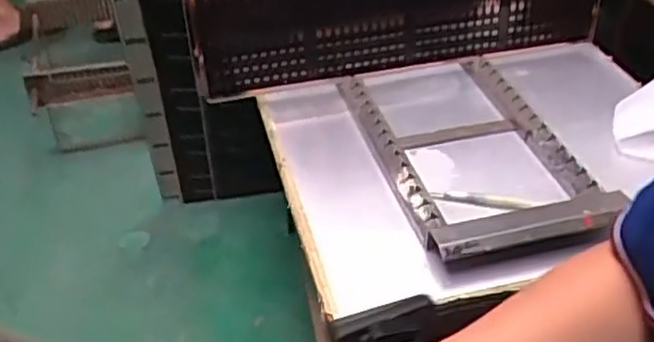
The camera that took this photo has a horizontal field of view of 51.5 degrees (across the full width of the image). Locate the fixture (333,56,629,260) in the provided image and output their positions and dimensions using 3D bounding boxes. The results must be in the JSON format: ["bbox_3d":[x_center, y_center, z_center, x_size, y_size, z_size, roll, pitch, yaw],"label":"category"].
[{"bbox_3d":[0.156,-0.032,0.745,0.202,0.042,0.324,-11,41,-13],"label":"fixture"}]

